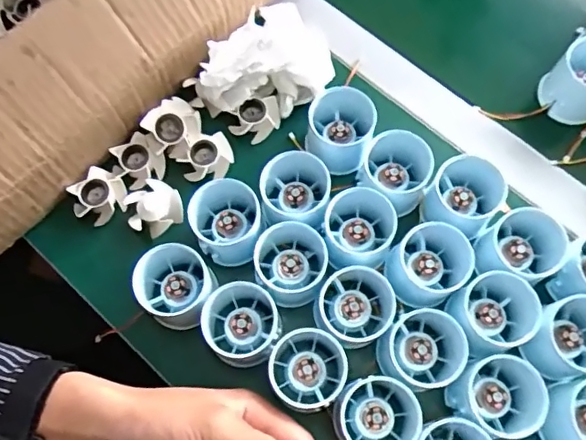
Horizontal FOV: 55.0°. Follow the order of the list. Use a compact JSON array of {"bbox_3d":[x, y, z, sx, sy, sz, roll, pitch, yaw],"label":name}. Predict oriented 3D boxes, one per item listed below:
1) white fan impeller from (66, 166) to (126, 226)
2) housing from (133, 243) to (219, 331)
[{"bbox_3d":[-0.156,-0.019,0.450,0.043,0.015,0.041,-26,72,-9],"label":"white fan impeller"},{"bbox_3d":[-0.084,0.051,0.414,0.052,0.057,0.053,0,71,0],"label":"housing"}]

